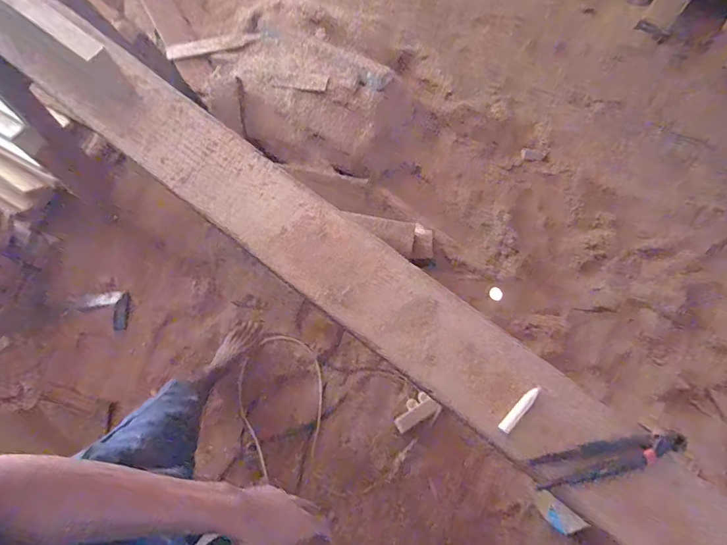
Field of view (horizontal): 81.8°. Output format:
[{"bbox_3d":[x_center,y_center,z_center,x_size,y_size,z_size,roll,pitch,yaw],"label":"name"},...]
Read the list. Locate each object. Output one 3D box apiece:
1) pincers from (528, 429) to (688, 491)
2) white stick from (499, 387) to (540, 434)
[{"bbox_3d":[0.343,0.259,0.582,0.214,0.029,0.049,-8,73,-1],"label":"pincers"},{"bbox_3d":[0.222,0.193,0.592,0.018,0.010,0.077,42,78,13],"label":"white stick"}]

